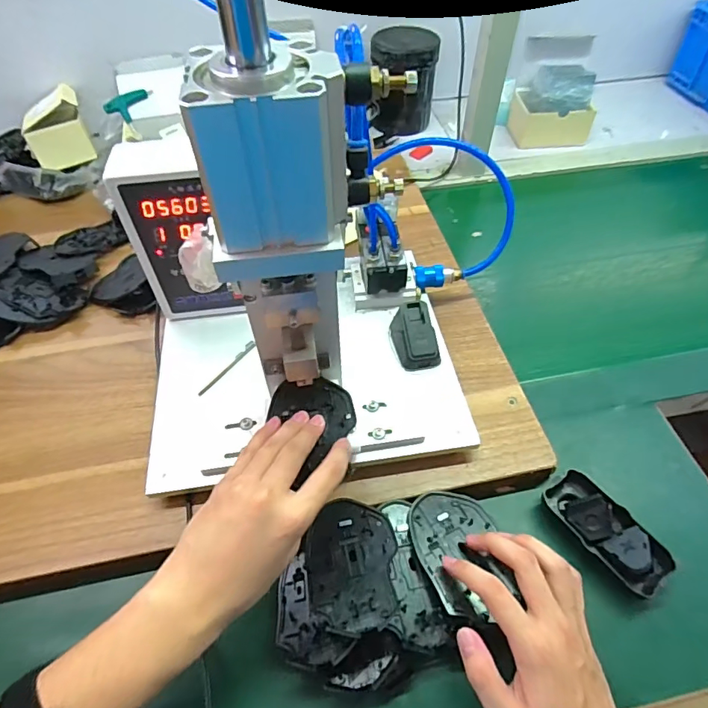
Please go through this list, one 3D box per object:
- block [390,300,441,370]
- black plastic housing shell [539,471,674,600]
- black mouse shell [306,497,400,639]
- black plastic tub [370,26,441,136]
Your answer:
[{"bbox_3d":[0.063,-0.020,0.496,0.042,0.033,0.062,-12,54,-8],"label":"block"},{"bbox_3d":[0.222,0.157,0.430,0.048,0.033,0.107,-30,58,-20],"label":"black plastic housing shell"},{"bbox_3d":[-0.002,0.171,0.396,0.071,0.015,0.111,-3,37,2],"label":"black mouse shell"},{"bbox_3d":[0.087,-0.483,0.866,0.109,0.141,0.109,0,53,1],"label":"black plastic tub"}]

